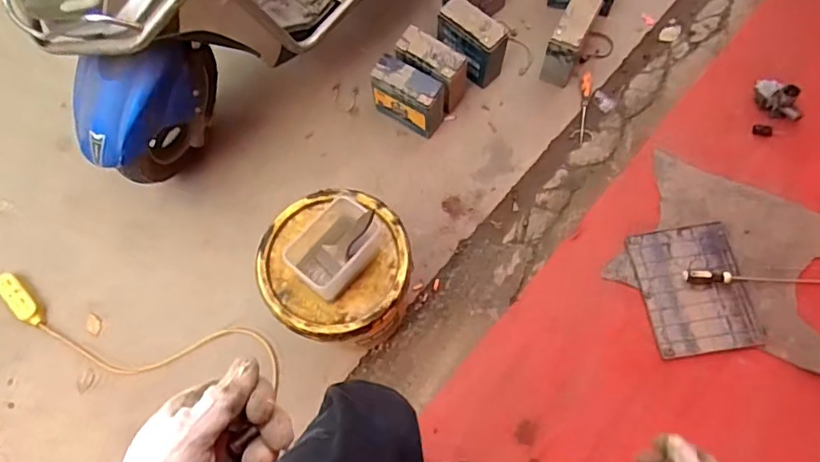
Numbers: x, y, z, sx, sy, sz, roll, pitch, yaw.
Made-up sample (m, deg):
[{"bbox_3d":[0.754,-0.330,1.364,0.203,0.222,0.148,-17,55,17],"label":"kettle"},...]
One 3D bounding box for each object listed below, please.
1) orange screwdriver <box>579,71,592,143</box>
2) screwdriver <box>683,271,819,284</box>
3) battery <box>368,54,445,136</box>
[{"bbox_3d":[0.481,-0.352,1.536,0.033,0.021,0.224,11,72,7],"label":"orange screwdriver"},{"bbox_3d":[0.830,0.116,1.302,0.369,0.033,0.031,1,71,4],"label":"screwdriver"},{"bbox_3d":[-0.003,-0.353,1.457,0.184,0.182,0.097,26,74,12],"label":"battery"}]

